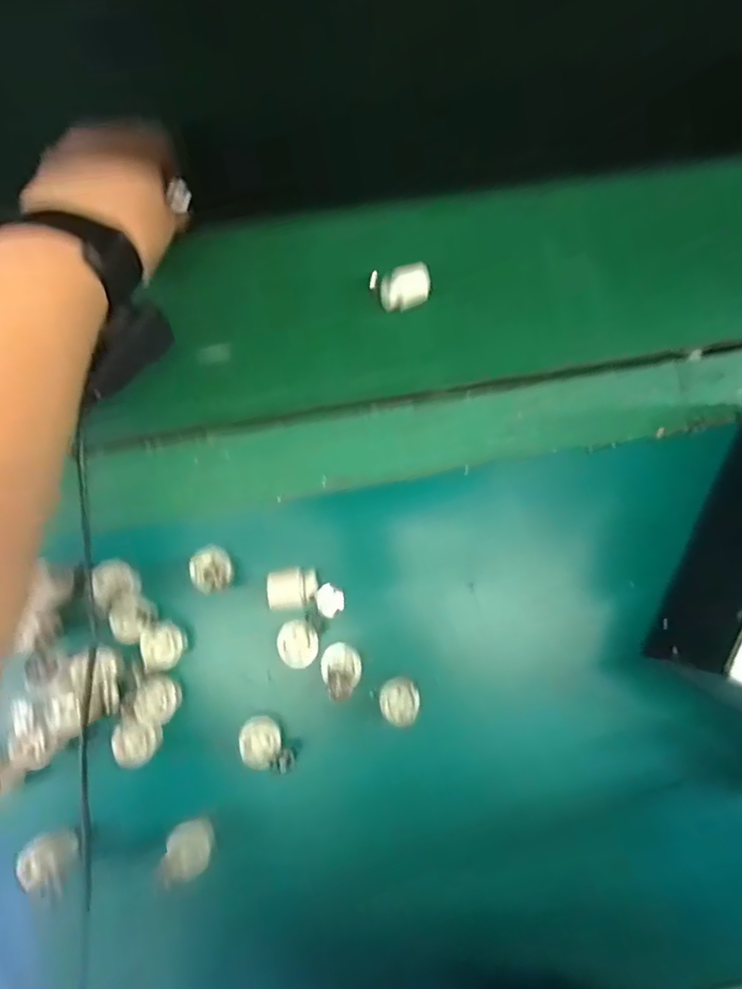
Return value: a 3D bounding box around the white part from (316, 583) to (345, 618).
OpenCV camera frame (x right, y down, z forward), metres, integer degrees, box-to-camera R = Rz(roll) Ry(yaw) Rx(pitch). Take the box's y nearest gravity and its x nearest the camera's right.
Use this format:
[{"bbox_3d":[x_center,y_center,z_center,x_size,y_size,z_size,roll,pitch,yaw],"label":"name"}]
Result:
[{"bbox_3d":[-0.024,0.062,0.339,0.017,0.004,0.017,0,76,-1],"label":"white part"}]

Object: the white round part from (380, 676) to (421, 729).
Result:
[{"bbox_3d":[0.016,0.111,0.313,0.021,0.006,0.024,-17,77,-6],"label":"white round part"}]

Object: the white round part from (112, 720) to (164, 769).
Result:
[{"bbox_3d":[-0.121,0.129,0.301,0.021,0.011,0.021,0,76,-1],"label":"white round part"}]

